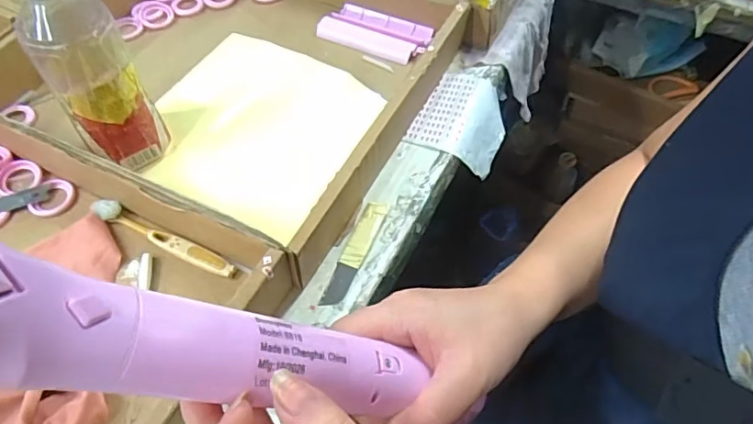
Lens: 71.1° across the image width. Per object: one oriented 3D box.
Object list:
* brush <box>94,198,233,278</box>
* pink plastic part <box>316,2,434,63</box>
[{"bbox_3d":[-0.173,0.022,0.428,0.137,0.014,0.017,22,58,12],"label":"brush"},{"bbox_3d":[-0.001,-0.202,0.589,0.121,0.016,0.060,24,59,13],"label":"pink plastic part"}]

